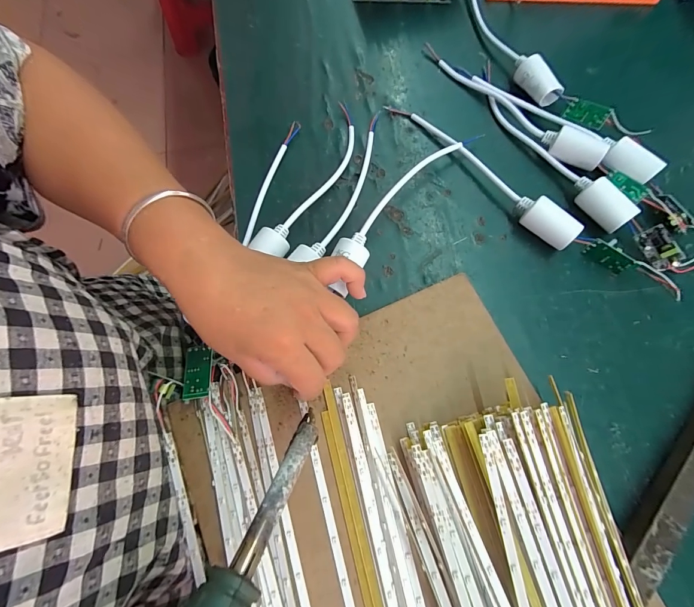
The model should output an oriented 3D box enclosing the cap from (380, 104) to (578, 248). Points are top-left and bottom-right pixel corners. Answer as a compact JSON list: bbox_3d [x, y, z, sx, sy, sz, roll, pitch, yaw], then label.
[{"bbox_3d":[0.117,-0.125,0.305,0.020,0.027,0.207,-40,77,-11],"label":"cap"}]

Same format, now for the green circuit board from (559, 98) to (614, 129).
[{"bbox_3d":[0.227,-0.180,0.322,0.037,0.005,0.021,44,108,29],"label":"green circuit board"}]

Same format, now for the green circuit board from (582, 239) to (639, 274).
[{"bbox_3d":[0.223,-0.040,0.286,0.036,0.020,0.011,39,77,11],"label":"green circuit board"}]

